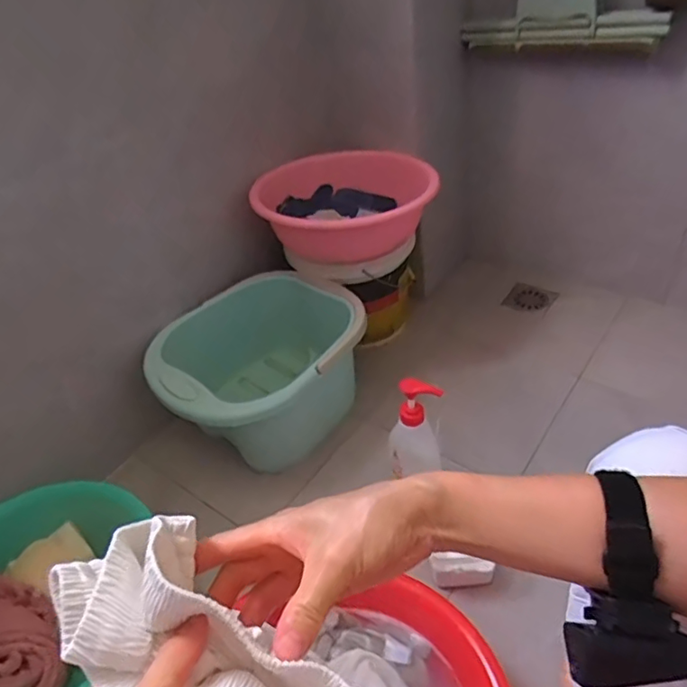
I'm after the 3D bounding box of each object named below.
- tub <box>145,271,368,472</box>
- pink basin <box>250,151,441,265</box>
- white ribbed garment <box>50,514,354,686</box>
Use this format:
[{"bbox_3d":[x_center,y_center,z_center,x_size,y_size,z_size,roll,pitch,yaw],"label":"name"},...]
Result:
[{"bbox_3d":[-0.149,0.057,1.086,0.384,0.217,0.319,-21,42,-14],"label":"tub"},{"bbox_3d":[0.002,-0.276,1.144,0.332,0.132,0.332,-5,40,4],"label":"pink basin"},{"bbox_3d":[-0.070,0.164,0.306,0.184,0.059,0.086,28,50,15],"label":"white ribbed garment"}]

